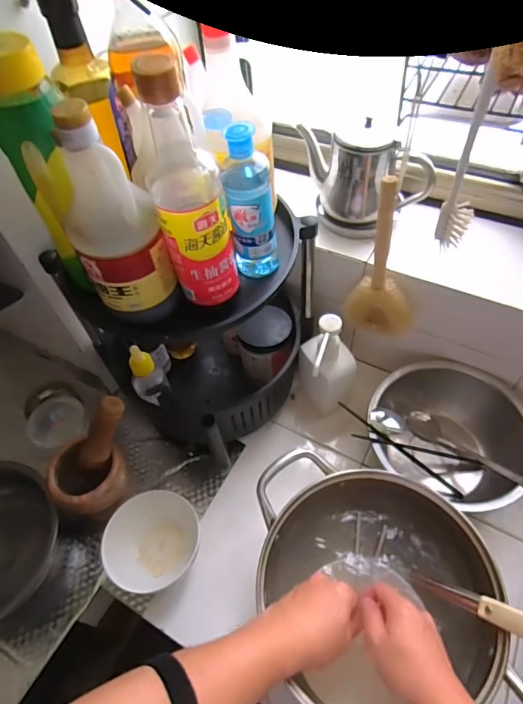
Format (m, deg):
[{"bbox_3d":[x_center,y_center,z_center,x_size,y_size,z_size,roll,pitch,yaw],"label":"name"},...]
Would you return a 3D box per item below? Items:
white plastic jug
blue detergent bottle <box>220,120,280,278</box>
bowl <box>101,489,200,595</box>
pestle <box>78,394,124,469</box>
[{"bbox_3d":[0.100,0.027,0.650,0.071,0.191,0.089,-12,54,-4],"label":"white plastic jug"},{"bbox_3d":[-0.011,-0.146,0.448,0.046,0.168,0.032,-7,54,0],"label":"blue detergent bottle"},{"bbox_3d":[-0.150,0.257,0.593,0.101,0.071,0.123,8,55,10],"label":"bowl"},{"bbox_3d":[-0.206,0.107,0.563,0.026,0.115,0.029,41,26,28],"label":"pestle"}]

